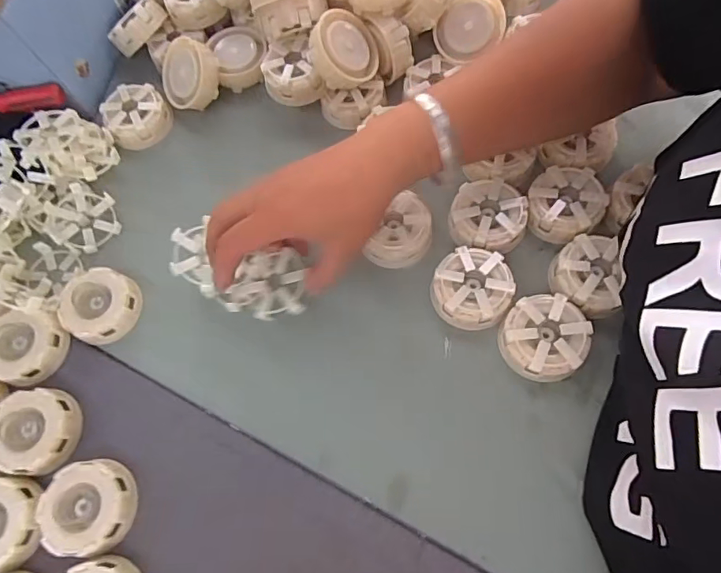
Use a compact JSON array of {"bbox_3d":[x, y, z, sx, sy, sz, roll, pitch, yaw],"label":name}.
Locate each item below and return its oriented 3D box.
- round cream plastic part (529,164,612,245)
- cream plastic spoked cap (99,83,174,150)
[{"bbox_3d":[0.171,-0.070,0.403,0.059,0.026,0.059,-2,68,5],"label":"round cream plastic part"},{"bbox_3d":[-0.221,-0.171,0.479,0.060,0.022,0.060,-2,68,5],"label":"cream plastic spoked cap"}]

